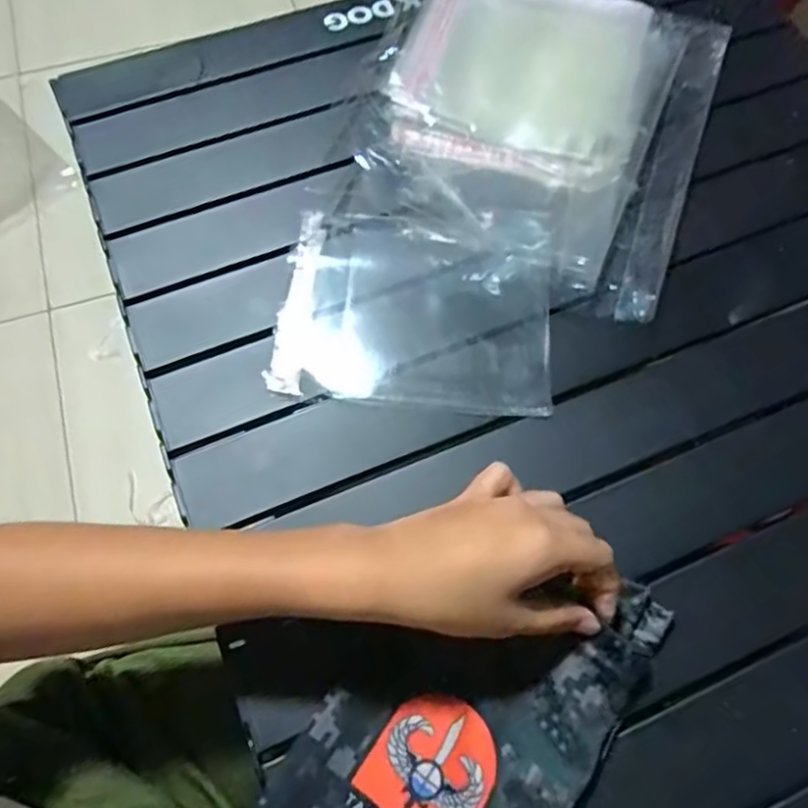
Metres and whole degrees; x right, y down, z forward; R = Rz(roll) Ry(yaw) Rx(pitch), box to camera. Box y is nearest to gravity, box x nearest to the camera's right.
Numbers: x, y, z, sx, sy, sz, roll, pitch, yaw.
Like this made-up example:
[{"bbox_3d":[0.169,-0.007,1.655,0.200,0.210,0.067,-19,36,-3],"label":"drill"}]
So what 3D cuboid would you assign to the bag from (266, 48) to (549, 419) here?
[{"bbox_3d":[0.013,-0.115,0.447,0.176,0.012,0.245,5,67,1],"label":"bag"}]

